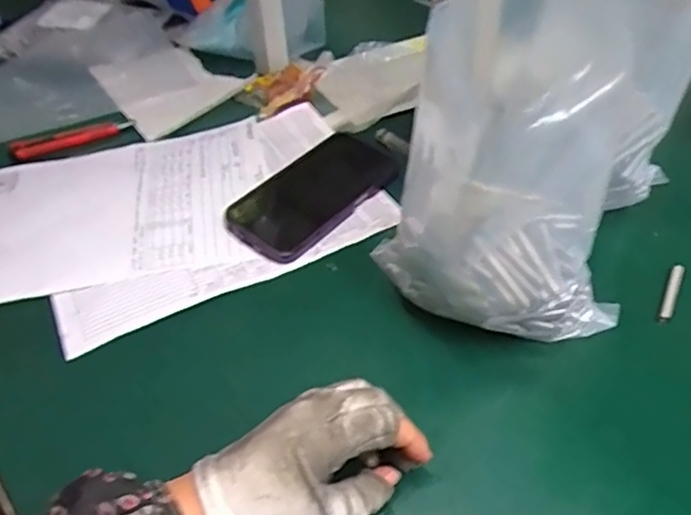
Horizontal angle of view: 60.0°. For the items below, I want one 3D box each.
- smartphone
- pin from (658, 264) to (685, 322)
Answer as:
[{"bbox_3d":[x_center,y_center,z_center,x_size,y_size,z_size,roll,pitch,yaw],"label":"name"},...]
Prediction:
[{"bbox_3d":[-0.024,-0.065,0.535,0.076,0.011,0.176,29,54,29],"label":"smartphone"},{"bbox_3d":[0.240,0.024,0.439,0.009,0.004,0.061,21,50,23],"label":"pin"}]

